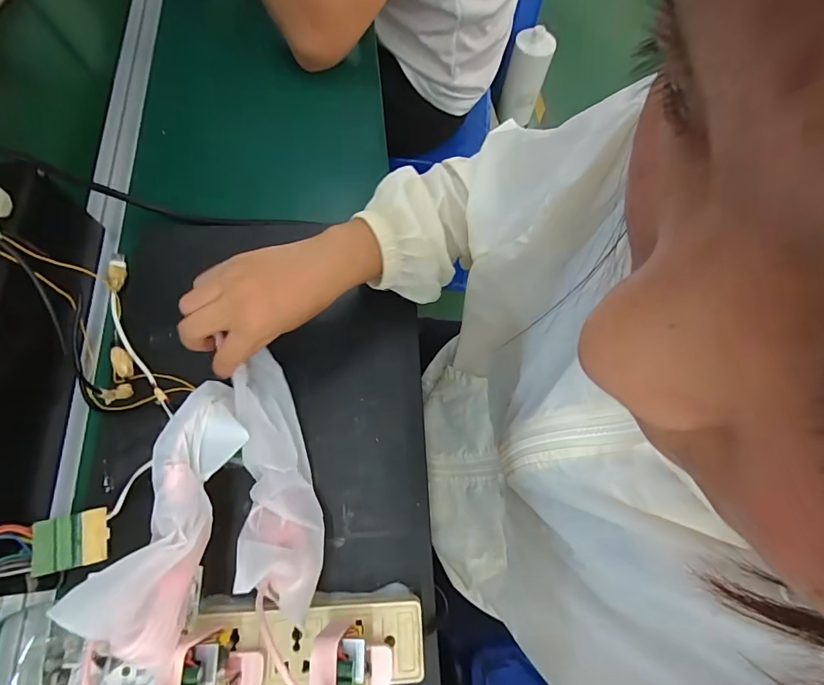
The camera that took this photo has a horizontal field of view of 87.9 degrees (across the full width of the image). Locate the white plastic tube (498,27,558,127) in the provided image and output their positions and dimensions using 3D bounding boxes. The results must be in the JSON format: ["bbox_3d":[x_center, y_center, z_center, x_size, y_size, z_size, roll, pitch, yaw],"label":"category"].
[{"bbox_3d":[0.377,-0.877,1.411,0.128,0.296,0.110,15,70,4],"label":"white plastic tube"}]

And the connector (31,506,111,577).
[{"bbox_3d":[-0.273,0.159,0.343,0.046,0.010,0.041,2,62,-38],"label":"connector"}]

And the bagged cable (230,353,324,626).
[{"bbox_3d":[-0.107,0.104,0.331,0.054,0.051,0.181,-15,62,-7],"label":"bagged cable"}]

